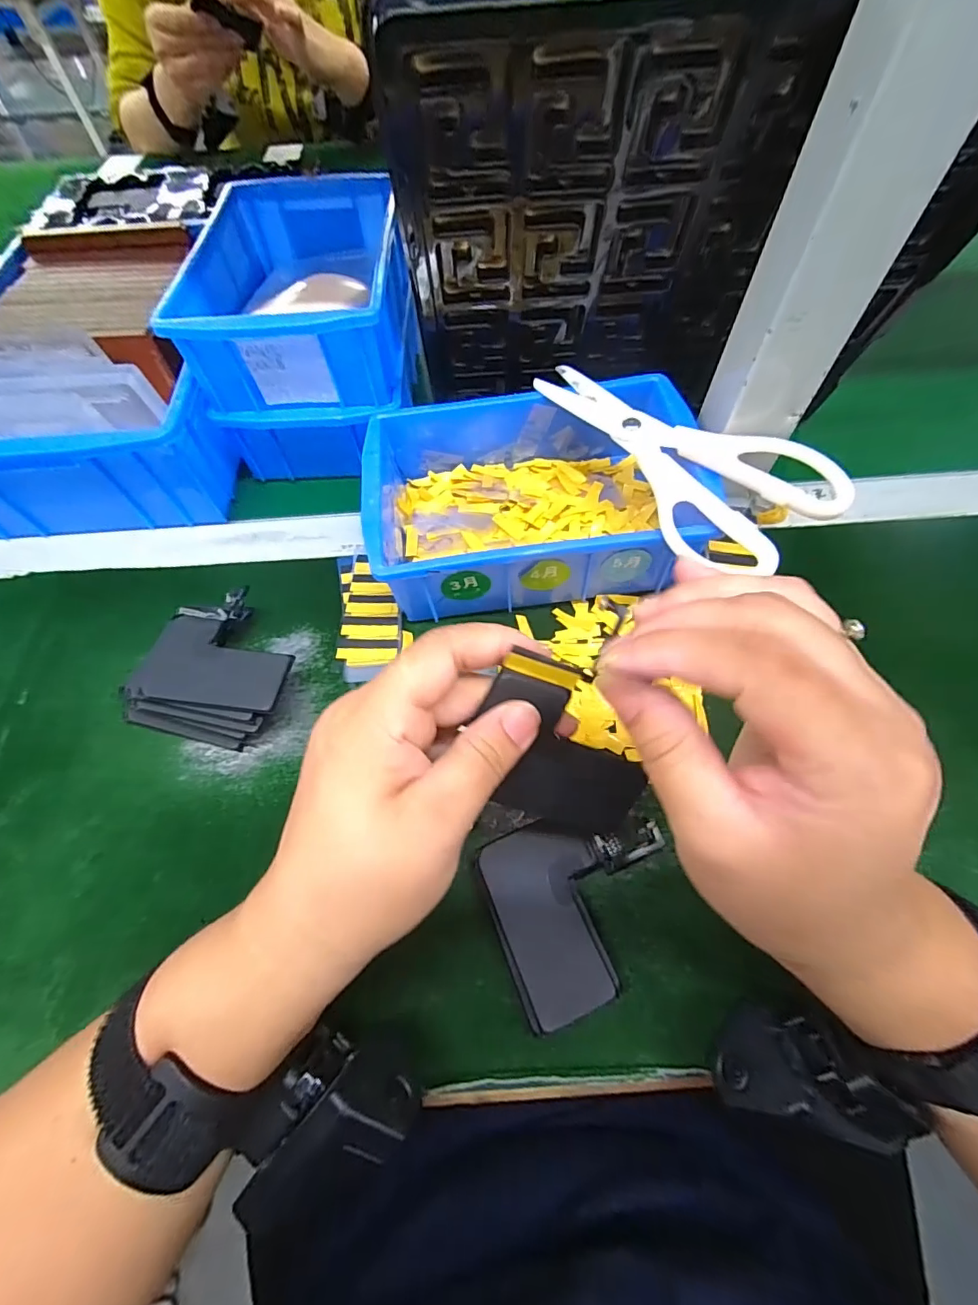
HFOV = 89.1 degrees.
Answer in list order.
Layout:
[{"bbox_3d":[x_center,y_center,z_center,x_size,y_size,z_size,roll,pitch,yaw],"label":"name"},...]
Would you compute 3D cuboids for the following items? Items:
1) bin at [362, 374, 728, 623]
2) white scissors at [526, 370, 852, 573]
[{"bbox_3d":[0.025,-0.099,0.316,0.196,0.060,0.143,-8,61,-2],"label":"bin"},{"bbox_3d":[0.103,-0.120,0.282,0.086,0.018,0.182,-30,65,-14],"label":"white scissors"}]

